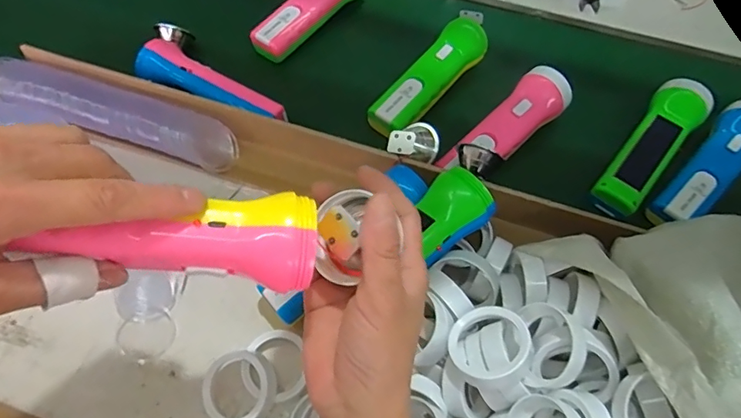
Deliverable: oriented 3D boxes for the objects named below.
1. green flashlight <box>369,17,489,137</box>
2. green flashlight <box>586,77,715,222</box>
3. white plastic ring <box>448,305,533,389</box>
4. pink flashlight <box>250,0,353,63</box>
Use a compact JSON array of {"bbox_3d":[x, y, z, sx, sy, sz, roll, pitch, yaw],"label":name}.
[{"bbox_3d":[0.066,-0.141,0.525,0.045,0.036,0.170,34,65,17],"label":"green flashlight"},{"bbox_3d":[0.274,-0.060,0.484,0.047,0.039,0.179,38,66,19],"label":"green flashlight"},{"bbox_3d":[0.080,0.091,0.328,0.051,0.018,0.052,-36,39,-4],"label":"white plastic ring"},{"bbox_3d":[-0.067,-0.235,0.576,0.046,0.043,0.169,33,64,16],"label":"pink flashlight"}]

